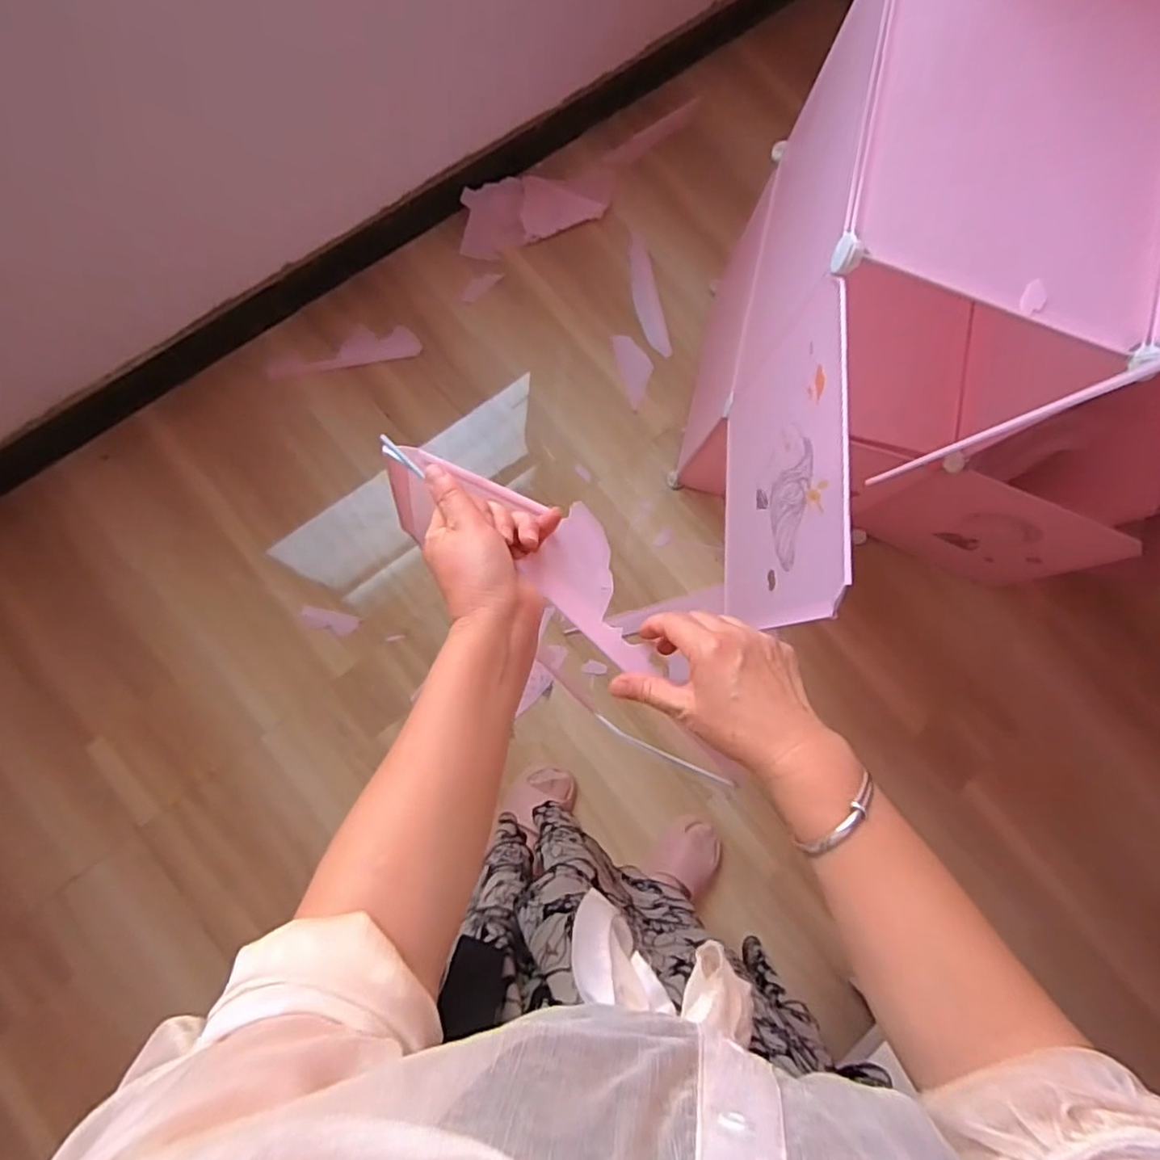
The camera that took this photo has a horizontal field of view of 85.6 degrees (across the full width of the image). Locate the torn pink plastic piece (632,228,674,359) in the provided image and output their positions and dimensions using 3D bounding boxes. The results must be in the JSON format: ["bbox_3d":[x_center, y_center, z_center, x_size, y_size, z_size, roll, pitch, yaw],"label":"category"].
[{"bbox_3d":[0.144,-0.619,1.367,0.056,0.012,0.284,-10,80,-9],"label":"torn pink plastic piece"}]

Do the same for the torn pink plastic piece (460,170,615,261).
[{"bbox_3d":[-0.089,-0.812,1.349,0.368,0.026,0.148,-27,83,-11],"label":"torn pink plastic piece"}]

